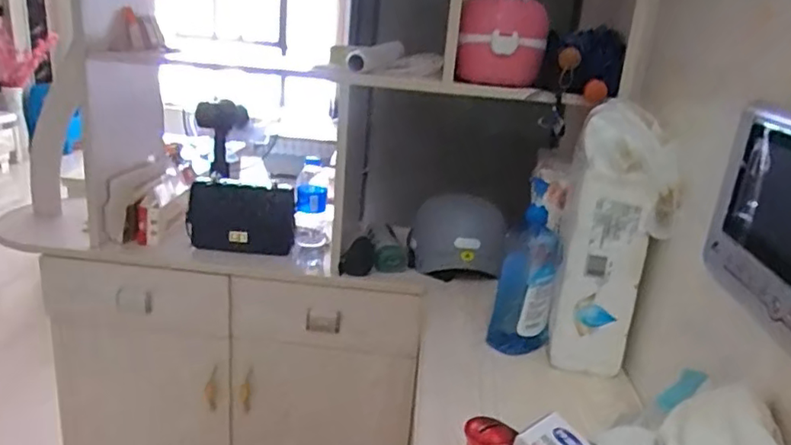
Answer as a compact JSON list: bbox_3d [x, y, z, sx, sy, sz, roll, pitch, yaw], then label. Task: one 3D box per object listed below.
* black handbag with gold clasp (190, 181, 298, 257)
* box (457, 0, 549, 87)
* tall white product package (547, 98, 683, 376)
[{"bbox_3d":[-0.332,-0.007,1.288,0.233,0.146,0.034,6,19,3],"label":"black handbag with gold clasp"},{"bbox_3d":[0.198,-0.345,1.099,0.146,0.181,0.120,11,19,17],"label":"box"},{"bbox_3d":[0.318,0.029,0.895,0.140,0.392,0.083,9,19,13],"label":"tall white product package"}]

